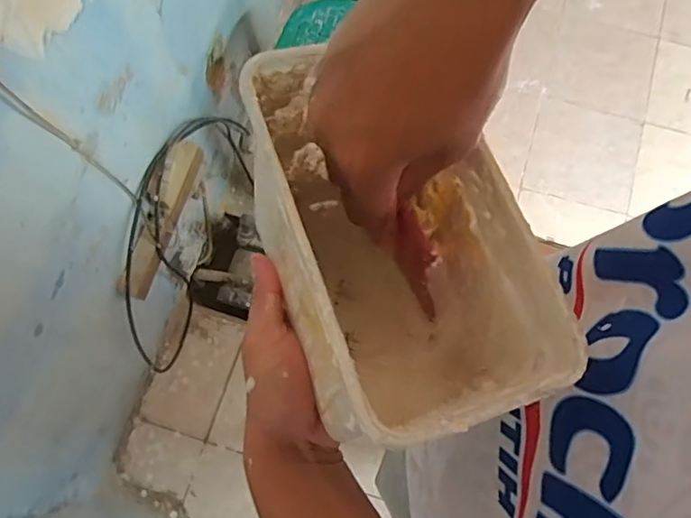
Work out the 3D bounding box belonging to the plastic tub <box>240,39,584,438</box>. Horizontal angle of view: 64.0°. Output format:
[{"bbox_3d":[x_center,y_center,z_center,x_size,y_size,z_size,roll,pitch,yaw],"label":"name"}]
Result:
[{"bbox_3d":[0.028,-0.010,0.305,0.105,0.137,0.194,-19,75,-5],"label":"plastic tub"}]

